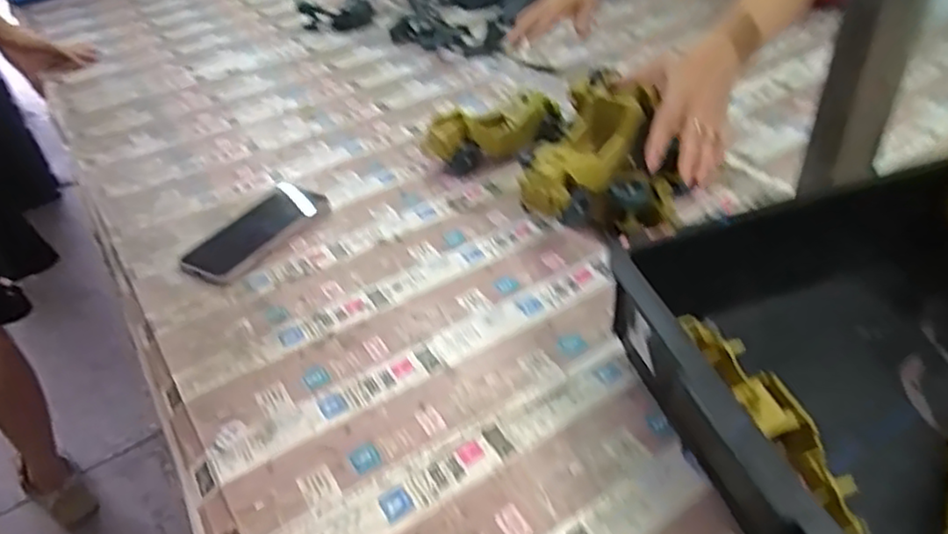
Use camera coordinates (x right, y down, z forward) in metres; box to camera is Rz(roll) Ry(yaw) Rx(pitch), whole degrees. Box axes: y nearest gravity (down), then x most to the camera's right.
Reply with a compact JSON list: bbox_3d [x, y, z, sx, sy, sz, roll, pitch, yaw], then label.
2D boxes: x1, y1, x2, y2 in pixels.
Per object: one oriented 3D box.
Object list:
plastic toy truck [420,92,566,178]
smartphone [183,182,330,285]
[{"bbox_3d":[0.022,-0.157,0.786,0.162,0.063,0.057,-12,38,-10],"label":"plastic toy truck"},{"bbox_3d":[-0.230,-0.038,0.712,0.087,0.014,0.161,18,43,26],"label":"smartphone"}]

